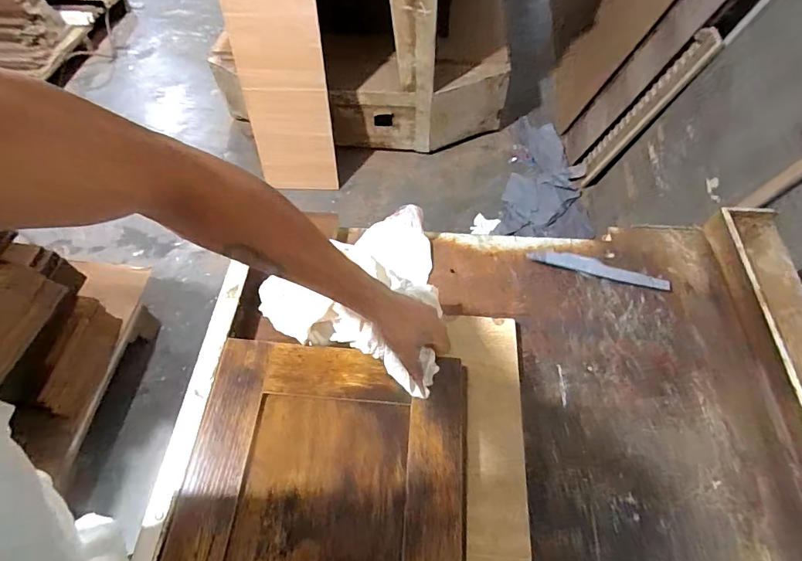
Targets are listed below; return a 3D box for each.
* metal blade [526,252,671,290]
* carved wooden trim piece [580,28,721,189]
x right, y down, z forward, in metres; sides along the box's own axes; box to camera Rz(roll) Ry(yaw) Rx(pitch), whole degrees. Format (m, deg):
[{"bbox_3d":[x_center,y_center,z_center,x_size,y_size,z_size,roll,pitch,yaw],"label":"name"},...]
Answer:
[{"bbox_3d":[0.303,-0.021,0.677,0.206,0.007,0.030,14,60,8],"label":"metal blade"},{"bbox_3d":[0.852,-0.587,1.587,0.035,0.636,0.091,5,57,-20],"label":"carved wooden trim piece"}]

